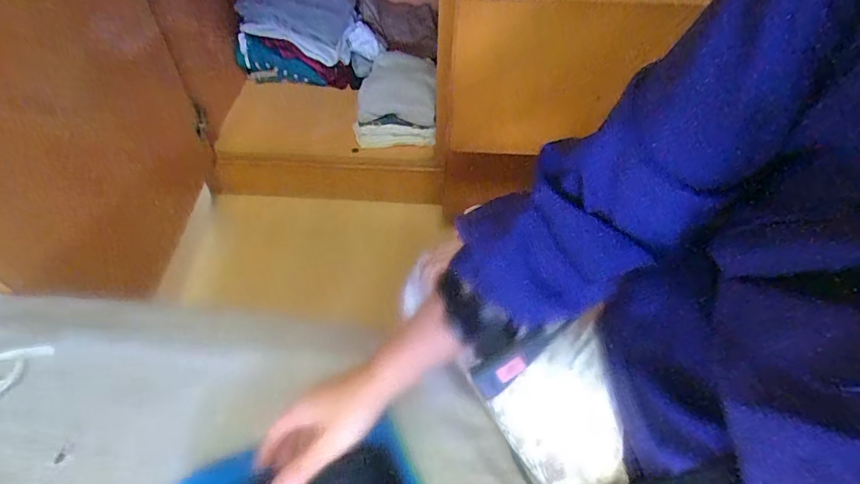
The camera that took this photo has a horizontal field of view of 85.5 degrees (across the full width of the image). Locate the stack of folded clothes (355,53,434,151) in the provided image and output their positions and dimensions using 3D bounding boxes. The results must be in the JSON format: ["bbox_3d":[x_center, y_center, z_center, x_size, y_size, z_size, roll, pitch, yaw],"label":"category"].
[{"bbox_3d":[-0.085,-0.363,1.160,0.196,0.130,0.247,-1,52,-1],"label":"stack of folded clothes"}]

